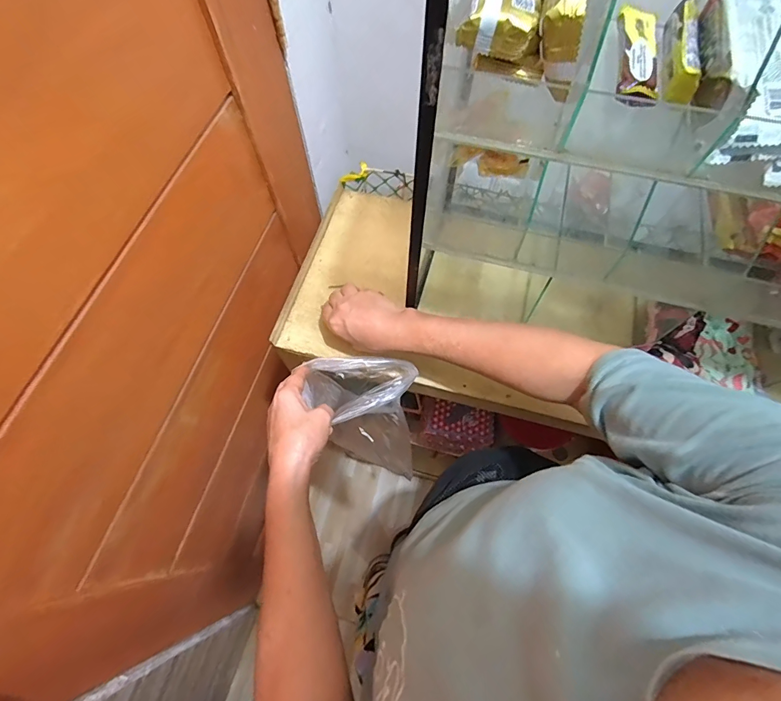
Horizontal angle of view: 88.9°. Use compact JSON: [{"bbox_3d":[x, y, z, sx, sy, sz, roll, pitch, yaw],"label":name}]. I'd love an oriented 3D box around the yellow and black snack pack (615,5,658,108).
[{"bbox_3d":[0.202,-0.242,0.327,0.027,0.016,0.108,10,68,5],"label":"yellow and black snack pack"}]

